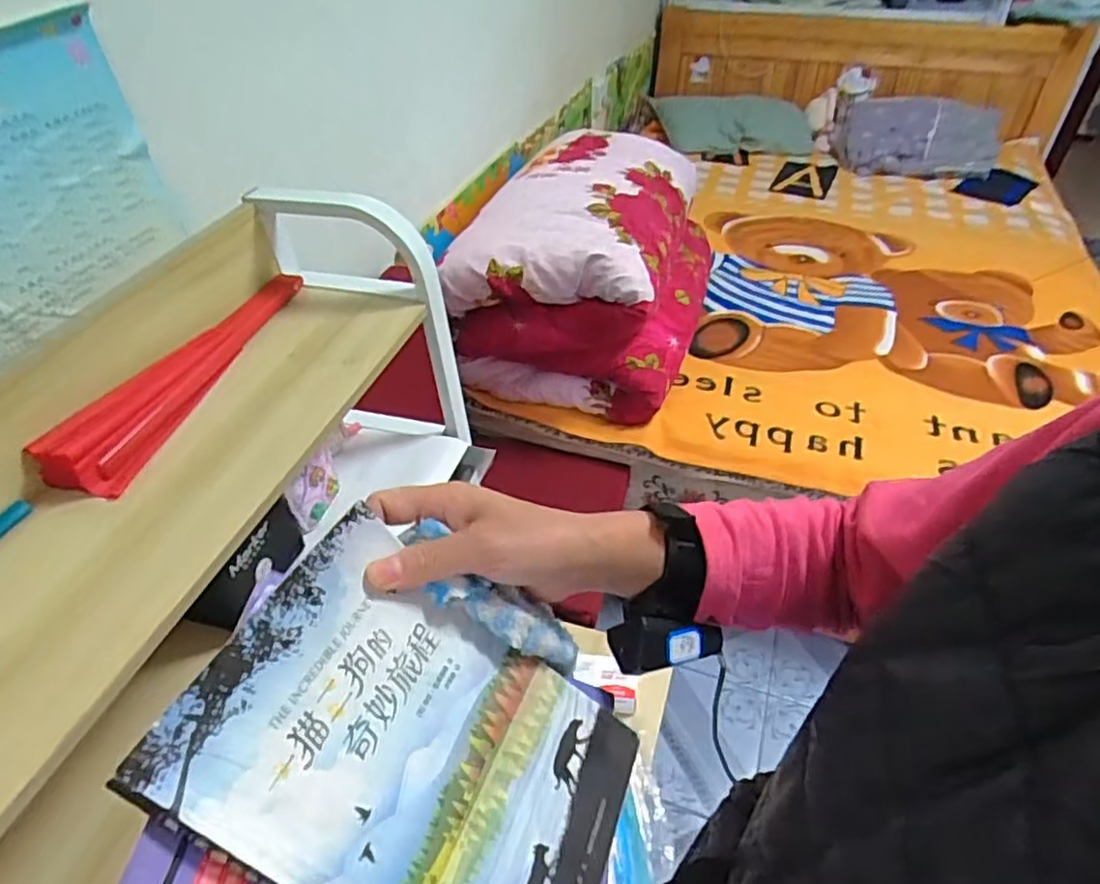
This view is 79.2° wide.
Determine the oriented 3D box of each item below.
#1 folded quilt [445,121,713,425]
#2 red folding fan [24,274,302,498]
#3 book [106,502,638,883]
[{"bbox_3d":[0.100,-0.415,1.512,0.478,0.367,0.654,11,45,12],"label":"folded quilt"},{"bbox_3d":[-0.337,-0.086,0.637,0.062,0.040,0.336,9,44,11],"label":"red folding fan"},{"bbox_3d":[-0.054,0.142,0.305,0.201,0.015,0.144,38,43,-6],"label":"book"}]

